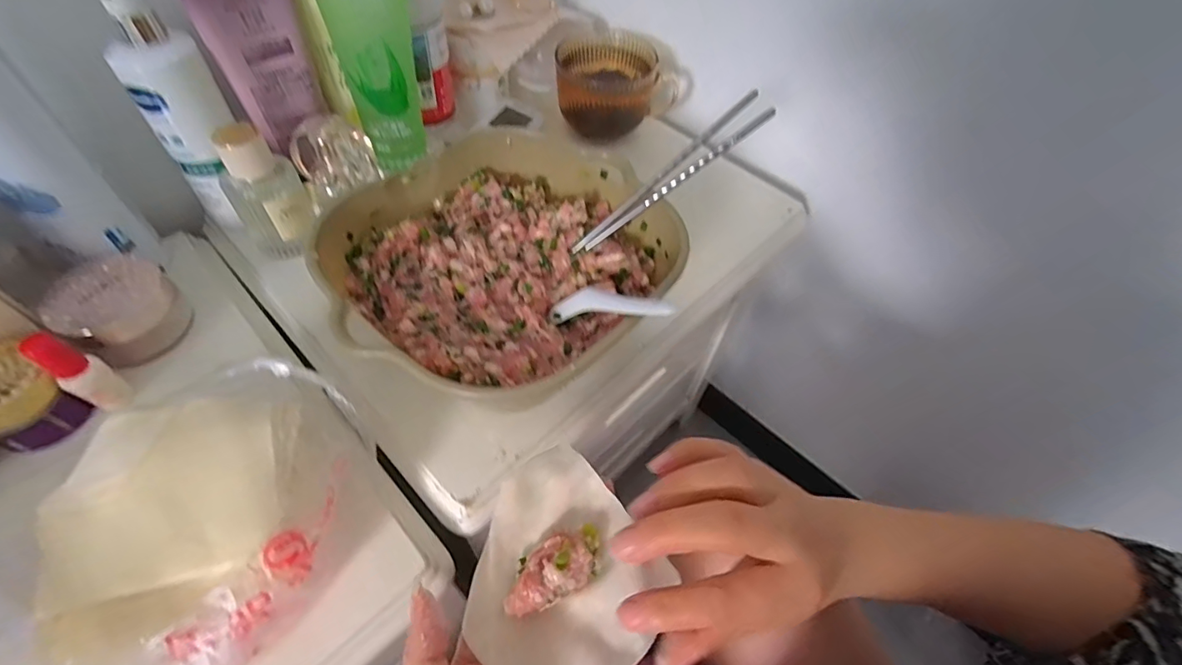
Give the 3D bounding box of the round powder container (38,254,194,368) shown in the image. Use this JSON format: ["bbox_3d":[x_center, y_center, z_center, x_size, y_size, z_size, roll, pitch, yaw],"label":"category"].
[{"bbox_3d":[-0.337,-0.020,0.362,0.072,0.048,0.068,2,54,-3],"label":"round powder container"}]

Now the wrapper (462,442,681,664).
[{"bbox_3d":[-0.017,0.111,0.238,0.085,0.021,0.100,-31,62,-24],"label":"wrapper"}]

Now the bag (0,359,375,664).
[{"bbox_3d":[-0.212,0.110,0.266,0.138,0.060,0.202,31,57,17],"label":"bag"}]

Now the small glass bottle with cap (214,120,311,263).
[{"bbox_3d":[-0.248,-0.105,0.391,0.052,0.097,0.043,-30,62,-24],"label":"small glass bottle with cap"}]

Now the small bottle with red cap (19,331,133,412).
[{"bbox_3d":[-0.320,0.025,0.318,0.019,0.063,0.022,33,58,18],"label":"small bottle with red cap"}]

